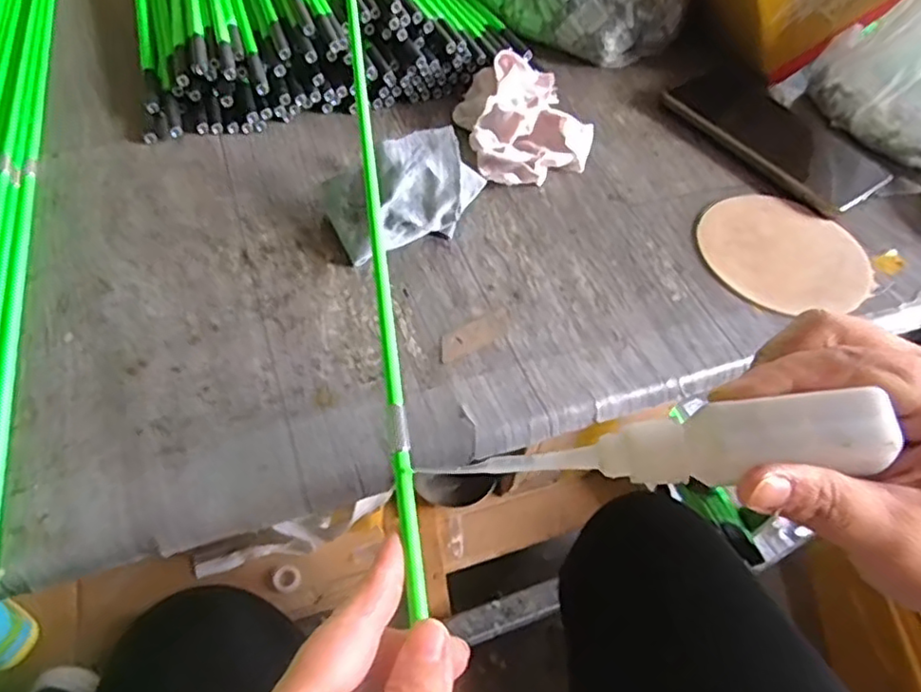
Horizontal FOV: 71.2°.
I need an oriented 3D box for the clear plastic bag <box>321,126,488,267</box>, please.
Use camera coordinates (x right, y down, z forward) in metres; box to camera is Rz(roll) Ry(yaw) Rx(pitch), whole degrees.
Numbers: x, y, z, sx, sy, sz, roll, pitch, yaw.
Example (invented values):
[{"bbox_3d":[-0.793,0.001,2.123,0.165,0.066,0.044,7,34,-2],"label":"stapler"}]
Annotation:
[{"bbox_3d":[-0.033,-0.093,0.379,0.091,0.055,0.047,-20,58,-19],"label":"clear plastic bag"}]

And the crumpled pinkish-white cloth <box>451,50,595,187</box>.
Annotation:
[{"bbox_3d":[0.045,-0.159,0.443,0.084,0.040,0.102,-9,55,-12],"label":"crumpled pinkish-white cloth"}]

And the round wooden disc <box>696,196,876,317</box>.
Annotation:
[{"bbox_3d":[0.207,-0.058,0.412,0.105,0.005,0.105,3,53,-4],"label":"round wooden disc"}]

